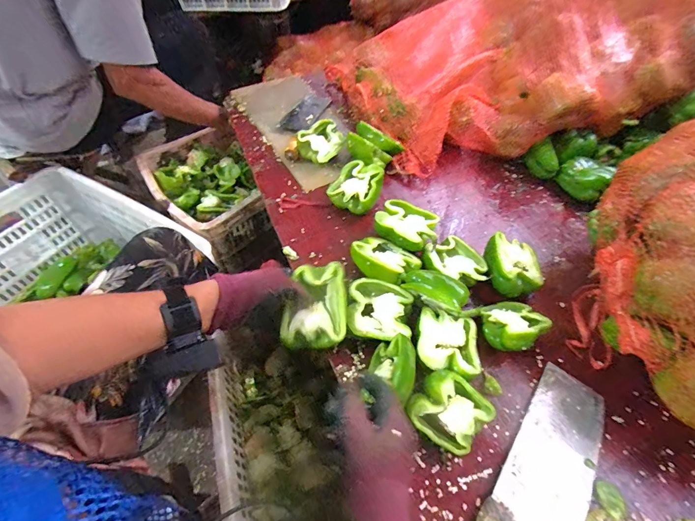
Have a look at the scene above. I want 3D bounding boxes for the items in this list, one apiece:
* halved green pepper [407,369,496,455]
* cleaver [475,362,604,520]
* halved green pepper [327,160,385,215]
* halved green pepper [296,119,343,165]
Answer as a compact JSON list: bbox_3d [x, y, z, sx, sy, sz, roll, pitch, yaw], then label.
[{"bbox_3d":[0.119,0.182,0.421,0.079,0.055,0.076,35,61,23],"label":"halved green pepper"},{"bbox_3d":[0.212,0.256,0.383,0.091,0.028,0.321,34,60,22],"label":"cleaver"},{"bbox_3d":[0.018,-0.136,0.659,0.090,0.050,0.104,18,56,13],"label":"halved green pepper"},{"bbox_3d":[-0.054,-0.244,0.738,0.078,0.037,0.101,46,54,-6],"label":"halved green pepper"}]

